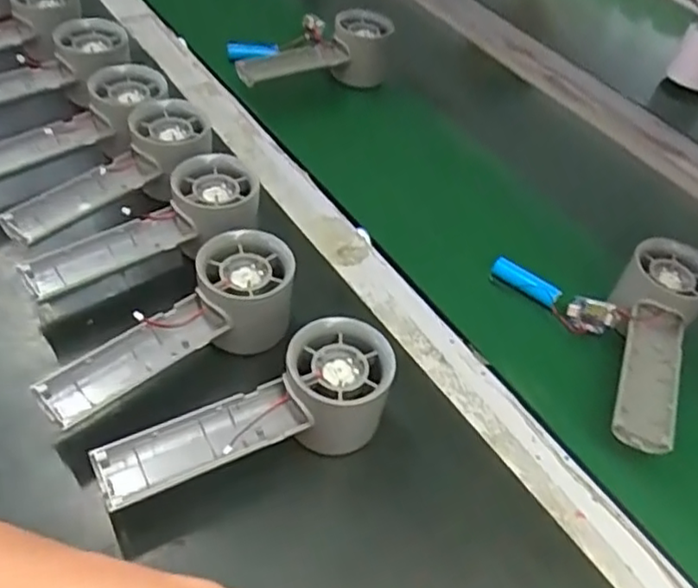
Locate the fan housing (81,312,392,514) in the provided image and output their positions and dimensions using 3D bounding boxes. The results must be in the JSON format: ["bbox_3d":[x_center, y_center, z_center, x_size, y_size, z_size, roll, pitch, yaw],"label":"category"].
[{"bbox_3d":[-0.054,0.065,0.354,0.156,0.057,0.062,-11,50,-16],"label":"fan housing"}]

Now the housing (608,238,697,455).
[{"bbox_3d":[0.196,0.033,0.434,0.055,0.053,0.155,26,49,14],"label":"housing"}]

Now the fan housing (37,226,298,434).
[{"bbox_3d":[-0.103,0.022,0.384,0.153,0.059,0.059,-22,55,-27],"label":"fan housing"}]

